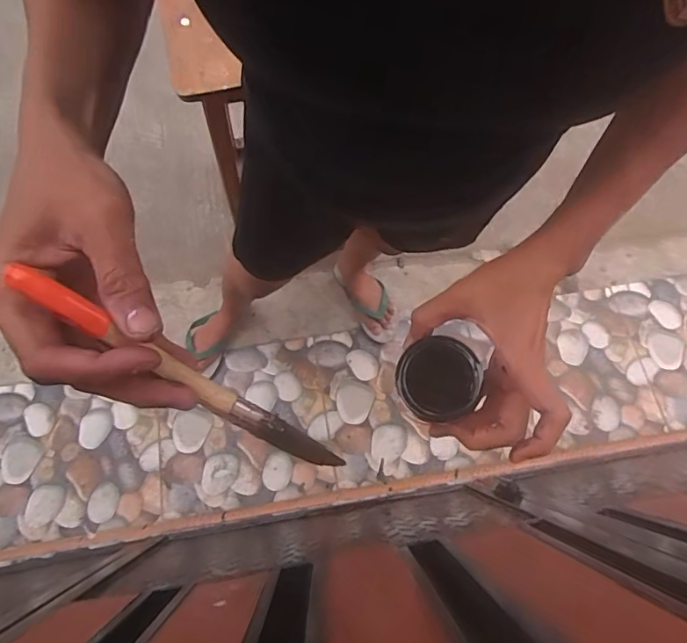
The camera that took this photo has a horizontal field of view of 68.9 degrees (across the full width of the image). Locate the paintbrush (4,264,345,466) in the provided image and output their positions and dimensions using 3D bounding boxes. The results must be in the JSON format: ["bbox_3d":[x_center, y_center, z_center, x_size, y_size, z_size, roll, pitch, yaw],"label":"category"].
[{"bbox_3d":[-0.063,0.030,0.227,0.170,0.008,0.012,40,80,-30],"label":"paintbrush"}]

